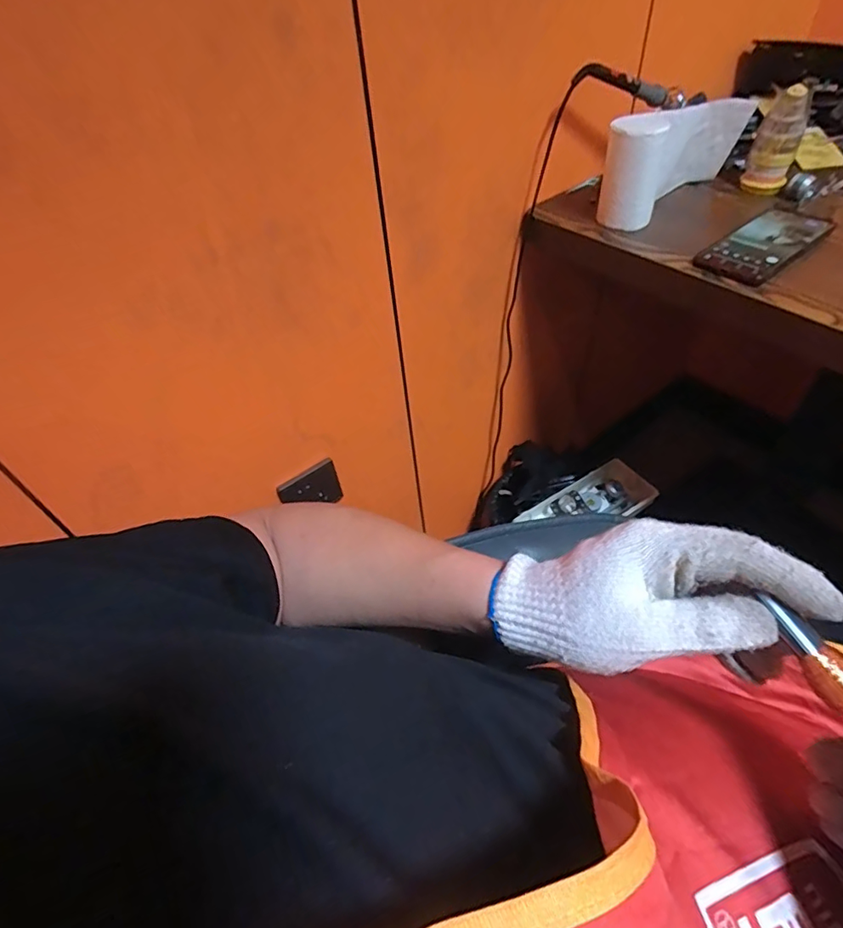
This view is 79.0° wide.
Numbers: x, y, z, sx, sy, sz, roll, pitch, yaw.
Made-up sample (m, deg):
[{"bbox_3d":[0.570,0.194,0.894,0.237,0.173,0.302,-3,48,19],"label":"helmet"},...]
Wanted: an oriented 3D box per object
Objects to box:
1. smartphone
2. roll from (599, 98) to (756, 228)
[{"bbox_3d":[0.372,-0.239,0.549,0.156,0.012,0.073,-33,53,-22],"label":"smartphone"},{"bbox_3d":[0.295,-0.357,0.607,0.197,0.107,0.050,-28,51,-18],"label":"roll"}]

